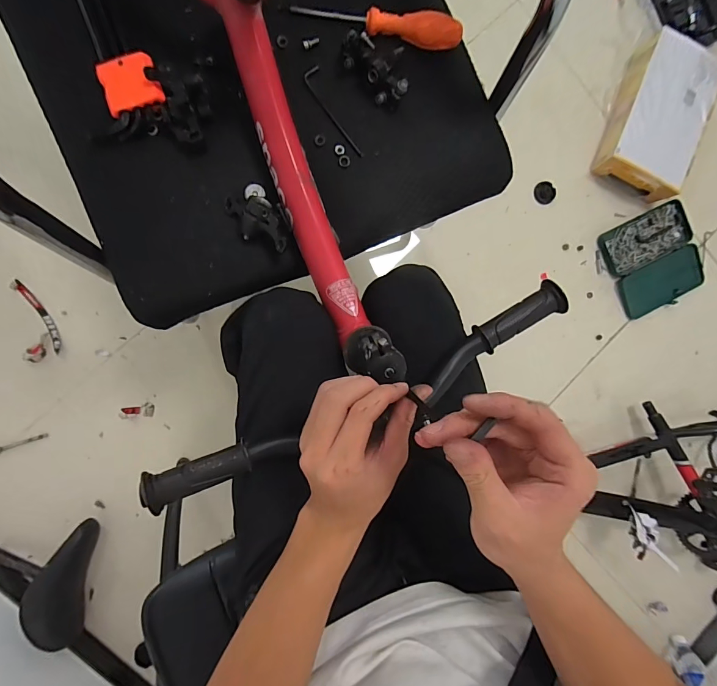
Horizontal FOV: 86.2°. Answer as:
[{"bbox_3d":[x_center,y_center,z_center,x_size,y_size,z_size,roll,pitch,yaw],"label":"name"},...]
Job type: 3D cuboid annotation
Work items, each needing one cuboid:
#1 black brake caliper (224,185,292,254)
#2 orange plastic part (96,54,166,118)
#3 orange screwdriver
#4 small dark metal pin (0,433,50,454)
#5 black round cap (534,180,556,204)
[{"bbox_3d":[-0.101,-0.131,0.405,0.052,0.039,0.079,-30,96,-7],"label":"black brake caliper"},{"bbox_3d":[-0.225,-0.257,0.376,0.053,0.013,0.049,-21,95,-8],"label":"orange plastic part"},{"bbox_3d":[0.023,-0.354,0.423,0.186,0.036,0.024,8,90,-9],"label":"orange screwdriver"},{"bbox_3d":[-0.707,0.210,0.796,0.113,0.016,0.014,-18,93,-7],"label":"small dark metal pin"},{"bbox_3d":[0.470,-0.378,0.962,0.055,0.006,0.055,0,91,-8],"label":"black round cap"}]

